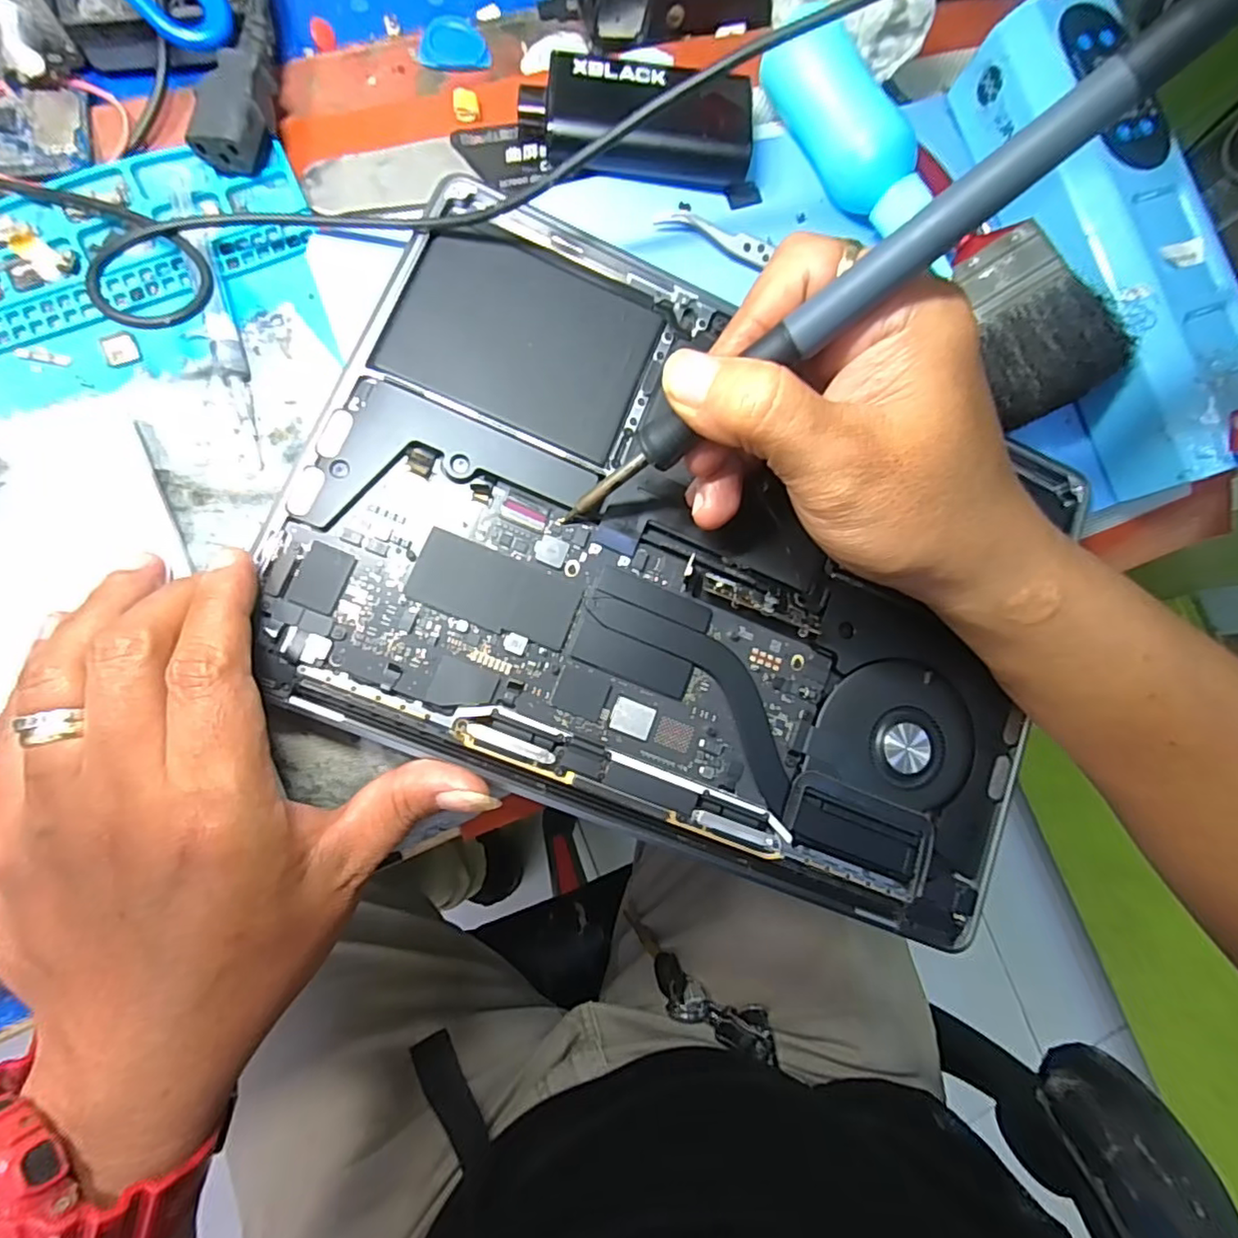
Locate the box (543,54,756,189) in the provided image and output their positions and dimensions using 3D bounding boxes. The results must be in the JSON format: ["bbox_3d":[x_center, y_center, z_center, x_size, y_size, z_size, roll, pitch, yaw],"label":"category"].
[{"bbox_3d":[0.014,-0.210,0.256,0.084,0.018,0.045,2,83,-8],"label":"box"}]

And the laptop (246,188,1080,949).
[{"bbox_3d":[0.034,-0.023,0.233,0.287,0.019,0.211,22,84,-4],"label":"laptop"}]

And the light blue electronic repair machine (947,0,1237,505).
[{"bbox_3d":[0.212,-0.158,0.263,0.060,0.041,0.212,-23,87,-11],"label":"light blue electronic repair machine"}]

